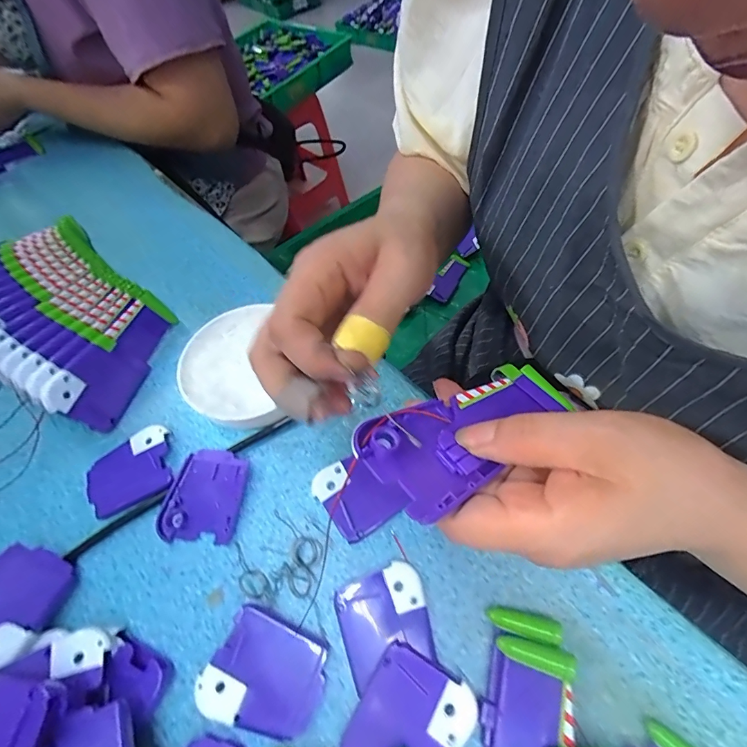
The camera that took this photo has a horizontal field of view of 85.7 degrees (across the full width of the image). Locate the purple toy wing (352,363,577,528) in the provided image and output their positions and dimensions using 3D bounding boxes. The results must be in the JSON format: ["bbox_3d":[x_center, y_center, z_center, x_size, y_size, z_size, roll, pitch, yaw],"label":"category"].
[{"bbox_3d":[0.049,0.025,0.200,0.118,0.009,0.050,-24,56,-31],"label":"purple toy wing"}]

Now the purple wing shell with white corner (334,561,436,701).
[{"bbox_3d":[0.006,0.142,0.232,0.051,0.006,0.051,-16,59,-6],"label":"purple wing shell with white corner"}]

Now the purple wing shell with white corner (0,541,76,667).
[{"bbox_3d":[-0.214,0.133,0.234,0.049,0.013,0.059,33,43,2],"label":"purple wing shell with white corner"}]

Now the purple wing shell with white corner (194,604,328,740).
[{"bbox_3d":[-0.058,0.162,0.217,0.060,0.010,0.049,16,61,13],"label":"purple wing shell with white corner"}]

